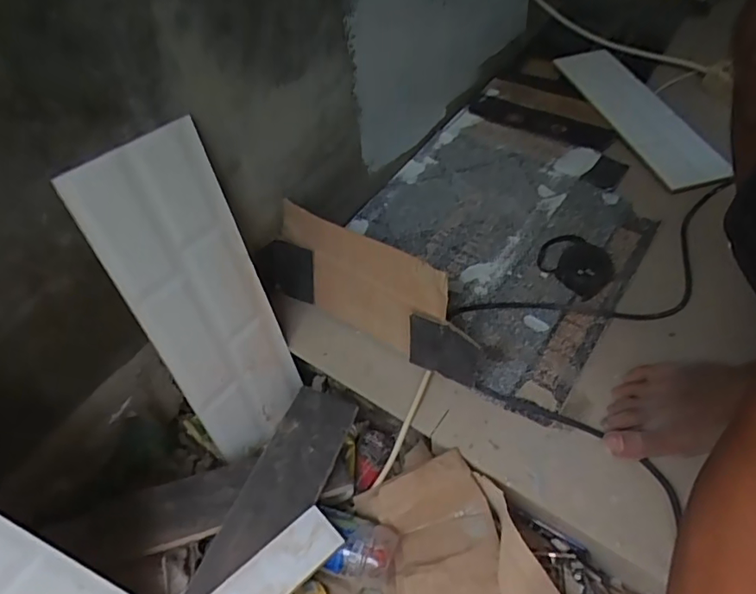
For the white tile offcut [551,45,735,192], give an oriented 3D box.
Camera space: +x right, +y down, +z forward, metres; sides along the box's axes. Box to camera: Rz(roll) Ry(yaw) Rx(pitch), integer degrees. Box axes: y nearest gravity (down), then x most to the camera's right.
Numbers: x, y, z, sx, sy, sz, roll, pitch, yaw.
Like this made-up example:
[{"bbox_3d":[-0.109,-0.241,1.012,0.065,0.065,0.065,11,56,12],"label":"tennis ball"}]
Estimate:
[{"bbox_3d":[0.464,-0.328,0.928,0.136,0.014,0.369,-18,61,-17],"label":"white tile offcut"}]

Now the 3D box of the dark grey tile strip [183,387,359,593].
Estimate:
[{"bbox_3d":[-0.132,0.254,0.508,0.078,0.015,0.390,15,54,16],"label":"dark grey tile strip"}]

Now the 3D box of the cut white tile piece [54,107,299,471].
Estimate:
[{"bbox_3d":[-0.180,0.020,0.566,0.131,0.397,0.017,-37,46,-28],"label":"cut white tile piece"}]

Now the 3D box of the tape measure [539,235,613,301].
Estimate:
[{"bbox_3d":[0.268,-0.046,0.713,0.099,0.034,0.084,30,59,26],"label":"tape measure"}]

